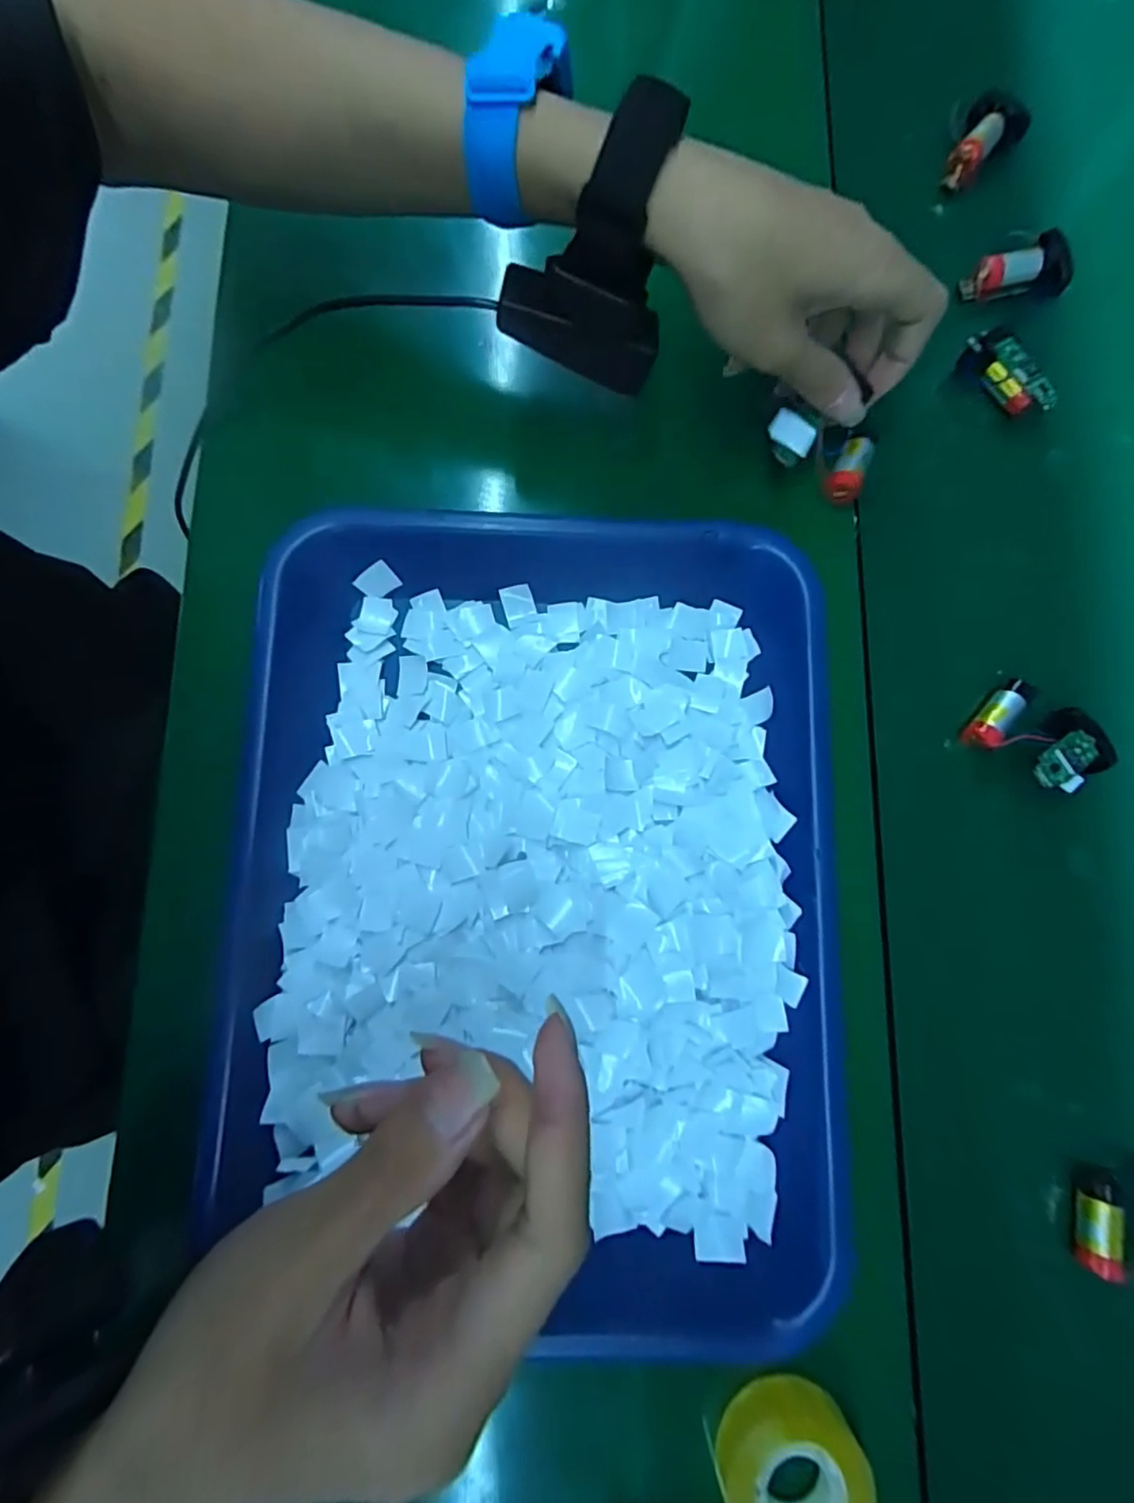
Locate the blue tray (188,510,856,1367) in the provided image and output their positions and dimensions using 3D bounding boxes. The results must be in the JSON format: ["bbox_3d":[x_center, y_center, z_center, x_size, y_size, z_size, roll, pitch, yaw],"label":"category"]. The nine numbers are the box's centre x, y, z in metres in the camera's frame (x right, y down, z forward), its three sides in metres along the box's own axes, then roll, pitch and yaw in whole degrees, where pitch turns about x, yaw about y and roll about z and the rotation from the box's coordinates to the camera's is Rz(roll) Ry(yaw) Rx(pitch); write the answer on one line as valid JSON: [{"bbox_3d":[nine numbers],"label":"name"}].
[{"bbox_3d":[-0.016,0.060,0.273,0.262,0.041,0.329,1,80,1],"label":"blue tray"}]

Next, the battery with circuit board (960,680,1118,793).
[{"bbox_3d":[0.223,-0.006,0.290,0.047,0.024,0.056,-37,81,-5],"label":"battery with circuit board"}]

